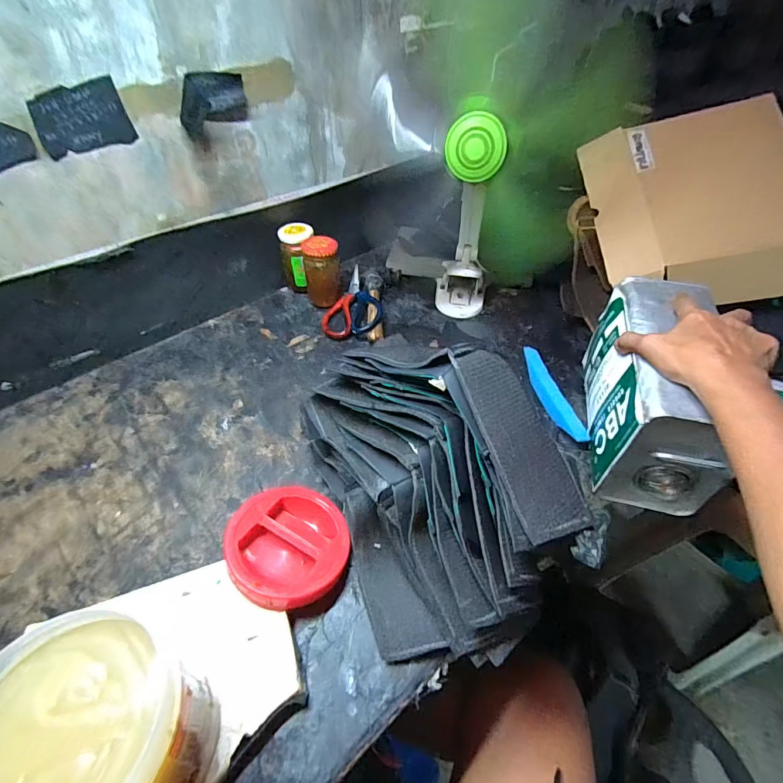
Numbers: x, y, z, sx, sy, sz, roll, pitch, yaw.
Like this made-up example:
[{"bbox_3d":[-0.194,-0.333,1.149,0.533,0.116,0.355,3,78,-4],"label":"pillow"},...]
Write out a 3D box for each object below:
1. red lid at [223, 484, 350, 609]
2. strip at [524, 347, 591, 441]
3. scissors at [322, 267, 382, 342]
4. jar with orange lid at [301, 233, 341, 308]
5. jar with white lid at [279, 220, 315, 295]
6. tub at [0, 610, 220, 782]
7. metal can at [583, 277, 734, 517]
[{"bbox_3d":[-0.105,0.155,0.416,0.122,0.035,0.122,12,40,-10],"label":"red lid"},{"bbox_3d":[0.221,0.003,0.571,0.031,0.007,0.177,-41,40,26],"label":"strip"},{"bbox_3d":[-0.071,-0.156,0.714,0.101,0.030,0.158,-6,46,-3],"label":"scissors"},{"bbox_3d":[-0.119,-0.210,0.701,0.062,0.095,0.052,-10,46,-7],"label":"jar with orange lid"},{"bbox_3d":[-0.166,-0.239,0.739,0.058,0.108,0.056,-1,46,1],"label":"jar with white lid"},{"bbox_3d":[-0.183,0.233,0.272,0.116,0.150,0.110,-1,46,1],"label":"tub"},{"bbox_3d":[0.302,0.000,0.482,0.105,0.166,0.221,7,47,9],"label":"metal can"}]

